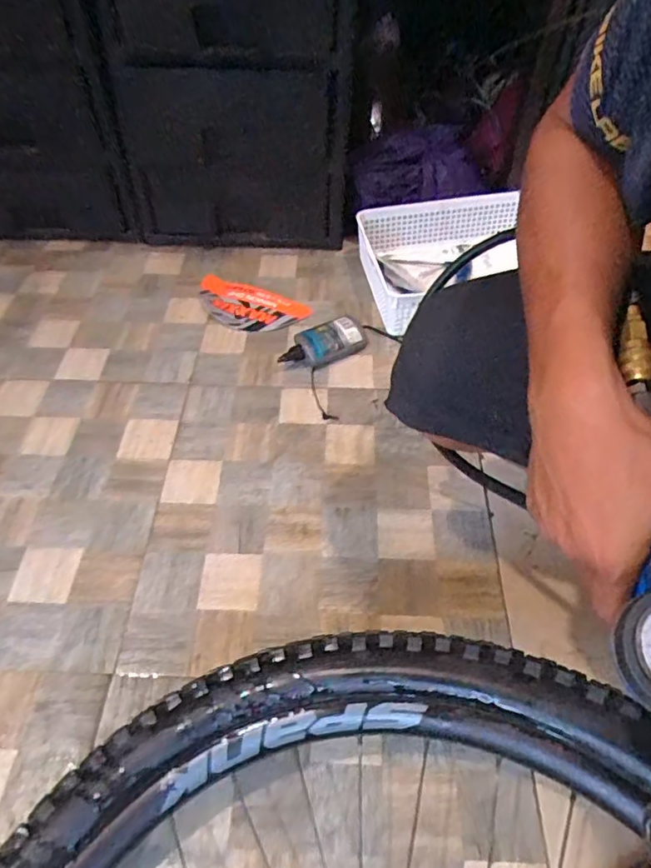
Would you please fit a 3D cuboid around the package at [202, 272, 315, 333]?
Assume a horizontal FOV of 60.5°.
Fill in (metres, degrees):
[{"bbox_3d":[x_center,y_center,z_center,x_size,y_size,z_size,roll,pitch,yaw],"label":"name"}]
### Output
[{"bbox_3d":[-0.130,-0.208,0.912,0.197,0.007,0.093,21,54,16],"label":"package"}]

